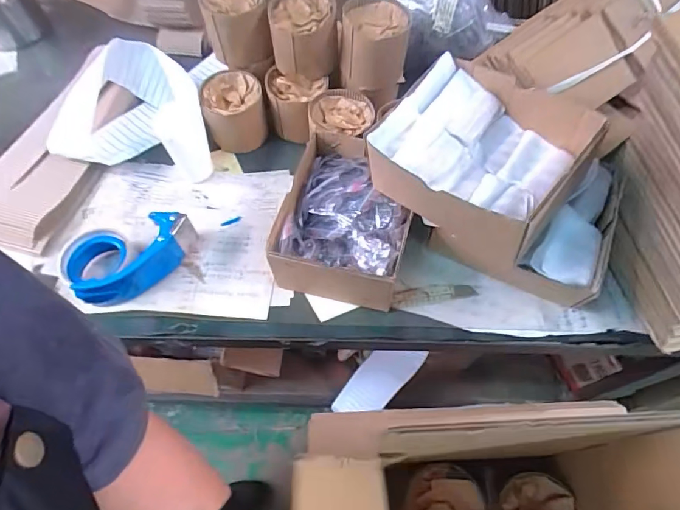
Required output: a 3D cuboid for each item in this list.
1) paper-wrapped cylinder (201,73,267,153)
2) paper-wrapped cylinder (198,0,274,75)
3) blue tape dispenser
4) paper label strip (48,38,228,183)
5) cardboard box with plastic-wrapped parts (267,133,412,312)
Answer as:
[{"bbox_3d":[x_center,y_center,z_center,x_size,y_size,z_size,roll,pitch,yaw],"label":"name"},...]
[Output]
[{"bbox_3d":[-0.158,-0.221,0.681,0.091,0.084,0.088,-4,63,-2],"label":"paper-wrapped cylinder"},{"bbox_3d":[-0.152,-0.341,0.660,0.094,0.085,0.103,-8,63,-4],"label":"paper-wrapped cylinder"},{"bbox_3d":[-0.265,0.008,0.568,0.162,0.067,0.087,-17,64,-8],"label":"blue tape dispenser"},{"bbox_3d":[-0.301,-0.222,0.686,0.228,0.090,0.195,6,63,4],"label":"paper label strip"},{"bbox_3d":[0.010,-0.050,0.571,0.155,0.079,0.200,13,64,7],"label":"cardboard box with plastic-wrapped parts"}]

